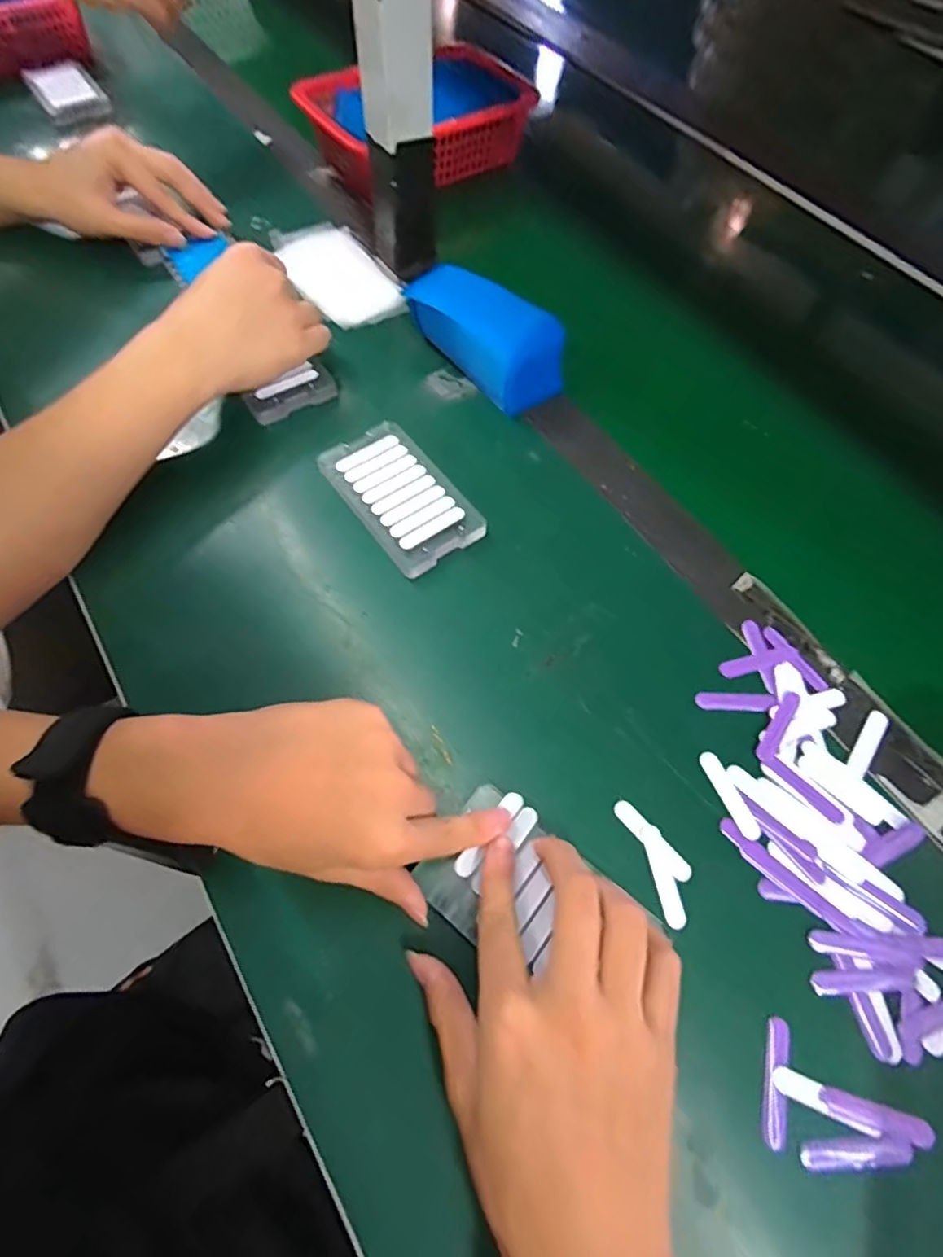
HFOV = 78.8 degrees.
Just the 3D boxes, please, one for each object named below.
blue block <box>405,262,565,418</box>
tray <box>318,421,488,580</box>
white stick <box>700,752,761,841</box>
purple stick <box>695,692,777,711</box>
[{"bbox_3d":[0.014,-0.239,0.466,0.061,0.052,0.134,-36,70,-19],"label":"blue block"},{"bbox_3d":[-0.052,-0.097,0.417,0.072,0.012,0.123,-33,69,-18],"label":"tray"},{"bbox_3d":[0.149,0.095,0.330,0.010,0.004,0.051,-19,65,-12],"label":"white stick"},{"bbox_3d":[0.164,0.045,0.356,0.048,0.004,0.011,4,63,0],"label":"purple stick"}]

